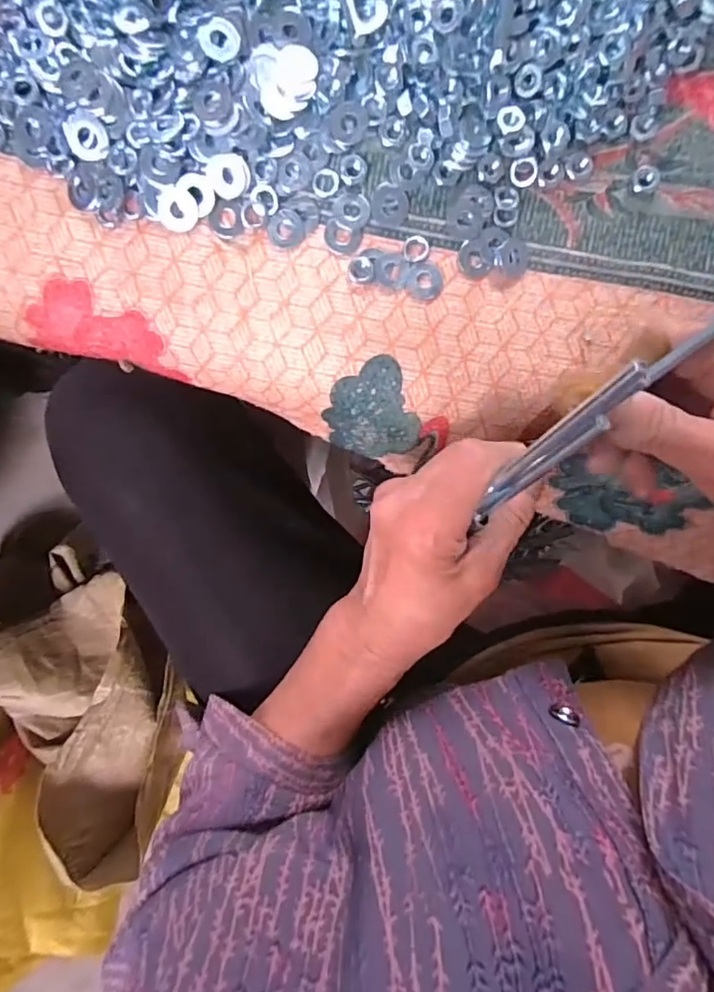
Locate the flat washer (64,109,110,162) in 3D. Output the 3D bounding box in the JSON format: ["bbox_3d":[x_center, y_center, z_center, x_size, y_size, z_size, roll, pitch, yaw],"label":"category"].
[{"bbox_3d":[-0.130,-0.173,0.258,0.019,0.004,0.024,-30,98,2],"label":"flat washer"}]

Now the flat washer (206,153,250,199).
[{"bbox_3d":[-0.064,-0.158,0.267,0.020,0.004,0.019,0,98,-2],"label":"flat washer"}]

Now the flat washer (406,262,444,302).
[{"bbox_3d":[0.035,-0.110,0.275,0.019,0.004,0.019,0,98,-2],"label":"flat washer"}]

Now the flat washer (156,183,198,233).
[{"bbox_3d":[-0.089,-0.142,0.267,0.019,0.004,0.020,-2,114,-5],"label":"flat washer"}]

